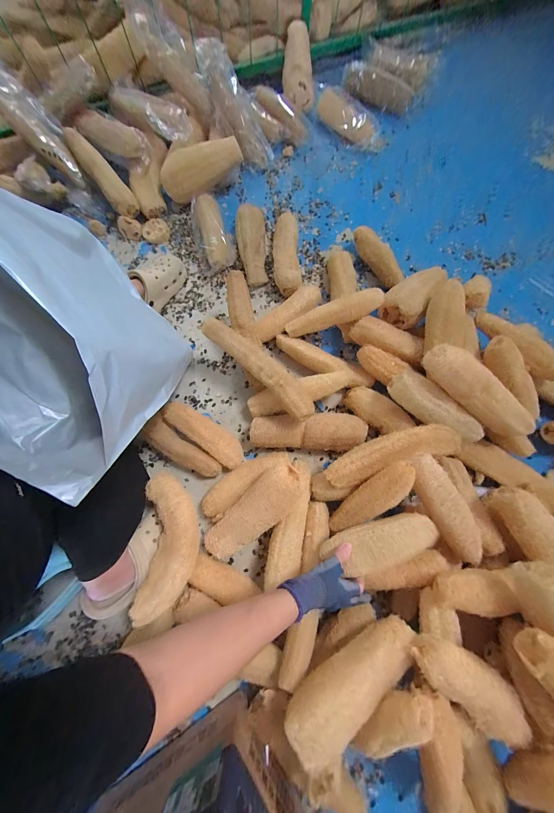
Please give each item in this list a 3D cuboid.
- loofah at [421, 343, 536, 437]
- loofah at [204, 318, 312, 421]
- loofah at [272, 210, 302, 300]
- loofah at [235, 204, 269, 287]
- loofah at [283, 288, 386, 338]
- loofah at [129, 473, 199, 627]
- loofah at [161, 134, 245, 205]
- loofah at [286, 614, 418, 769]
[{"bbox_3d":[0.388,-0.025,0.520,0.264,0.069,0.053,37,78,-10],"label":"loofah"},{"bbox_3d":[-0.033,-0.087,0.575,0.294,0.043,0.067,43,80,11],"label":"loofah"},{"bbox_3d":[0.024,-0.417,0.749,0.080,0.069,0.250,-3,75,0],"label":"loofah"},{"bbox_3d":[-0.072,-0.451,0.752,0.080,0.088,0.215,-5,75,0],"label":"loofah"},{"bbox_3d":[0.130,-0.218,0.634,0.230,0.043,0.051,-17,75,14],"label":"loofah"},{"bbox_3d":[-0.205,0.264,0.522,0.106,0.062,0.247,0,75,1],"label":"loofah"},{"bbox_3d":[-0.217,-0.673,0.772,0.236,0.091,0.082,-13,76,-2],"label":"loofah"},{"bbox_3d":[0.119,0.426,0.414,0.229,0.072,0.076,-27,76,-20],"label":"loofah"}]

